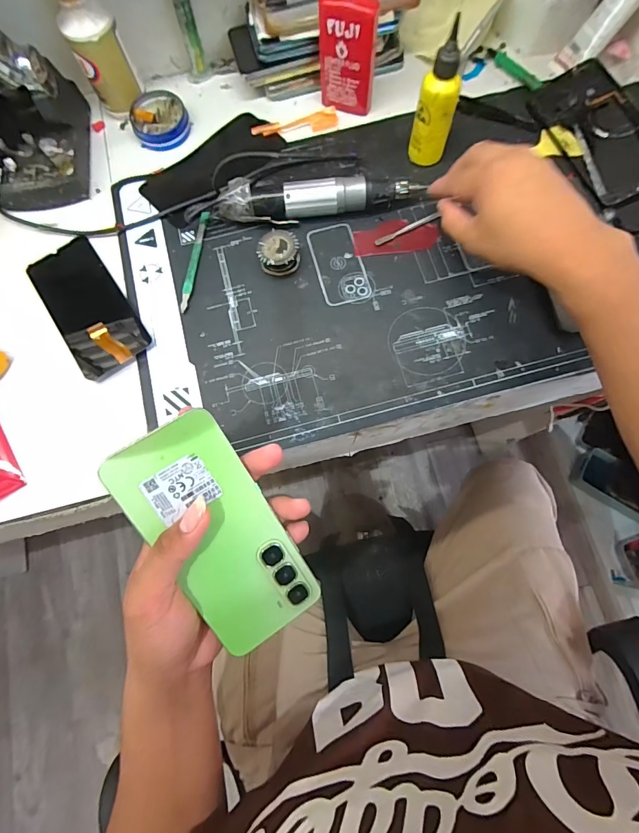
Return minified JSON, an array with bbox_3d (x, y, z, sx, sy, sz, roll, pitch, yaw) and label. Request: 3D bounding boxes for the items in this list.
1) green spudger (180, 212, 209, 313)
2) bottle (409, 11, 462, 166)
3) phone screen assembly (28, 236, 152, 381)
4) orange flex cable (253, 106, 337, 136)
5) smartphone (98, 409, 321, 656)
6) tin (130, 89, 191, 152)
[{"bbox_3d":[-0.129,-0.161,0.409,0.010,0.005,0.116,7,76,3],"label":"green spudger"},{"bbox_3d":[0.112,-0.296,0.379,0.031,0.116,0.029,-22,77,-4],"label":"bottle"},{"bbox_3d":[-0.235,-0.118,0.380,0.069,0.052,0.165,-35,78,-7],"label":"phone screen assembly"},{"bbox_3d":[-0.028,-0.331,0.448,0.097,0.012,0.016,-8,76,0],"label":"orange flex cable"},{"bbox_3d":[-0.065,0.080,0.264,0.074,0.004,0.162,-33,103,-14],"label":"smartphone"},{"bbox_3d":[-0.180,-0.335,0.449,0.061,0.020,0.061,0,76,2],"label":"tin"}]

